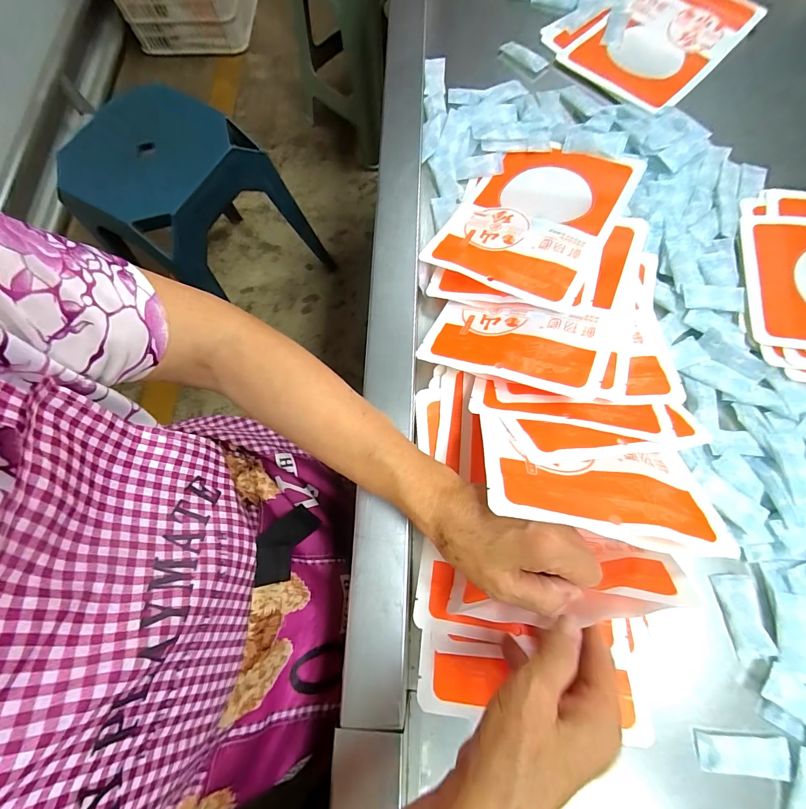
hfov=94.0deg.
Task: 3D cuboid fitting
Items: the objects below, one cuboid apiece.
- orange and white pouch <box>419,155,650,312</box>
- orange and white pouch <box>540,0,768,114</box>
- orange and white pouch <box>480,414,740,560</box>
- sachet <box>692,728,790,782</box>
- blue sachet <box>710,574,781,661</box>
[{"bbox_3d":[0.149,-0.217,0.423,0.163,0.013,0.236,26,69,20],"label":"orange and white pouch"},{"bbox_3d":[0.338,-0.517,0.519,0.241,0.021,0.207,-44,79,-9],"label":"orange and white pouch"},{"bbox_3d":[0.143,0.055,0.278,0.165,0.012,0.099,12,40,6],"label":"orange and white pouch"},{"bbox_3d":[0.277,0.287,0.307,0.067,0.009,0.029,2,75,3],"label":"sachet"},{"bbox_3d":[0.299,0.185,0.328,0.029,0.005,0.067,-12,75,0],"label":"blue sachet"}]

